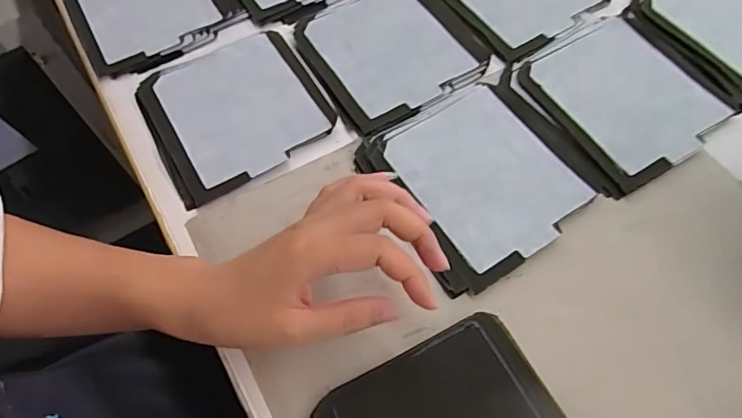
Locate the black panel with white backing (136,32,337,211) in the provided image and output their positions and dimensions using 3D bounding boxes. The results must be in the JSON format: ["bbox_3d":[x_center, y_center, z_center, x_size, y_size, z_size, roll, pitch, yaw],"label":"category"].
[{"bbox_3d":[-0.112,-0.084,0.431,0.132,0.008,0.138,-27,64,-11],"label":"black panel with white backing"}]

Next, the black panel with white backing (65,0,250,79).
[{"bbox_3d":[-0.204,-0.192,0.491,0.137,0.008,0.142,-29,64,-12],"label":"black panel with white backing"}]

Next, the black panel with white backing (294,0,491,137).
[{"bbox_3d":[0.018,-0.141,0.460,0.135,0.004,0.145,-26,64,-10],"label":"black panel with white backing"}]

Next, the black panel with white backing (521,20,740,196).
[{"bbox_3d":[0.197,-0.091,0.423,0.132,0.006,0.139,-29,64,-12],"label":"black panel with white backing"}]

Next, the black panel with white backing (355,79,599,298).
[{"bbox_3d":[0.080,-0.027,0.390,0.137,0.007,0.144,-29,64,-12],"label":"black panel with white backing"}]

